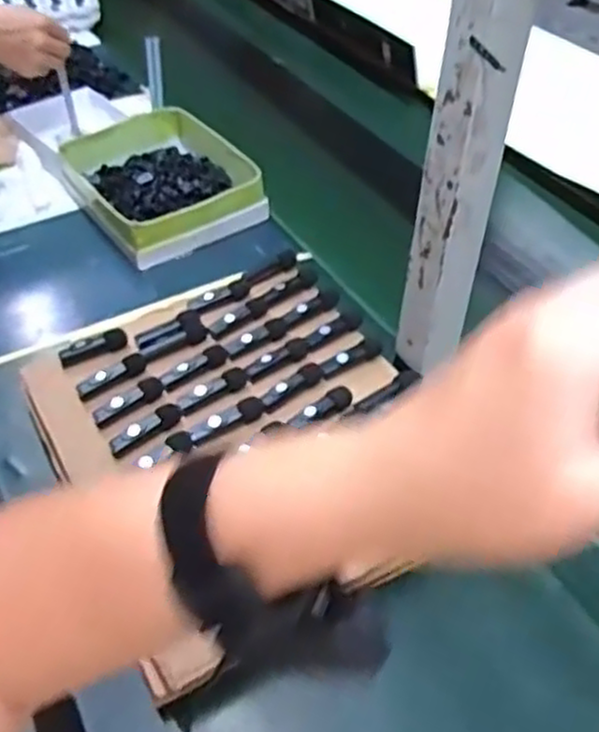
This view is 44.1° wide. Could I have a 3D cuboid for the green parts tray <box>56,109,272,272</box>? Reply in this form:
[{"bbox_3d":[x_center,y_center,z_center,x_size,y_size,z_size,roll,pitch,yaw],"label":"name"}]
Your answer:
[{"bbox_3d":[-0.171,-0.242,0.940,0.201,0.048,0.242,-23,49,-25],"label":"green parts tray"}]

